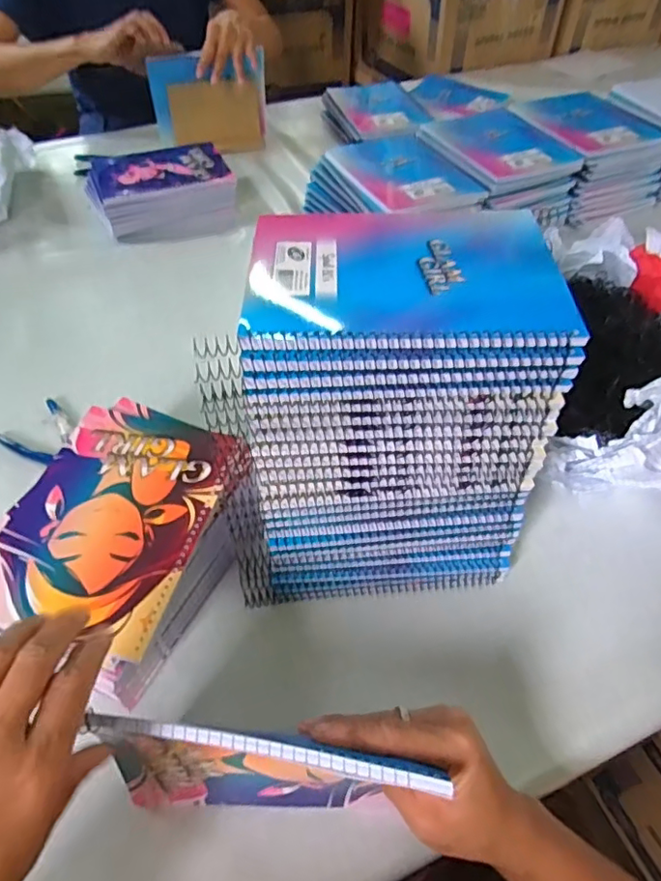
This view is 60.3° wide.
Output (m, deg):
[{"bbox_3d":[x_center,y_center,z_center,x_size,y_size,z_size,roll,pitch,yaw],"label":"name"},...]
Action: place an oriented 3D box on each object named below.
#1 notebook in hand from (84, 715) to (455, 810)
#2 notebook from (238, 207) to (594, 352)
[{"bbox_3d":[-0.041,0.197,0.332,0.183,0.143,0.020,4,50,3],"label":"notebook in hand"},{"bbox_3d":[0.046,-0.113,0.365,0.193,0.009,0.151,0,50,0],"label":"notebook"}]

